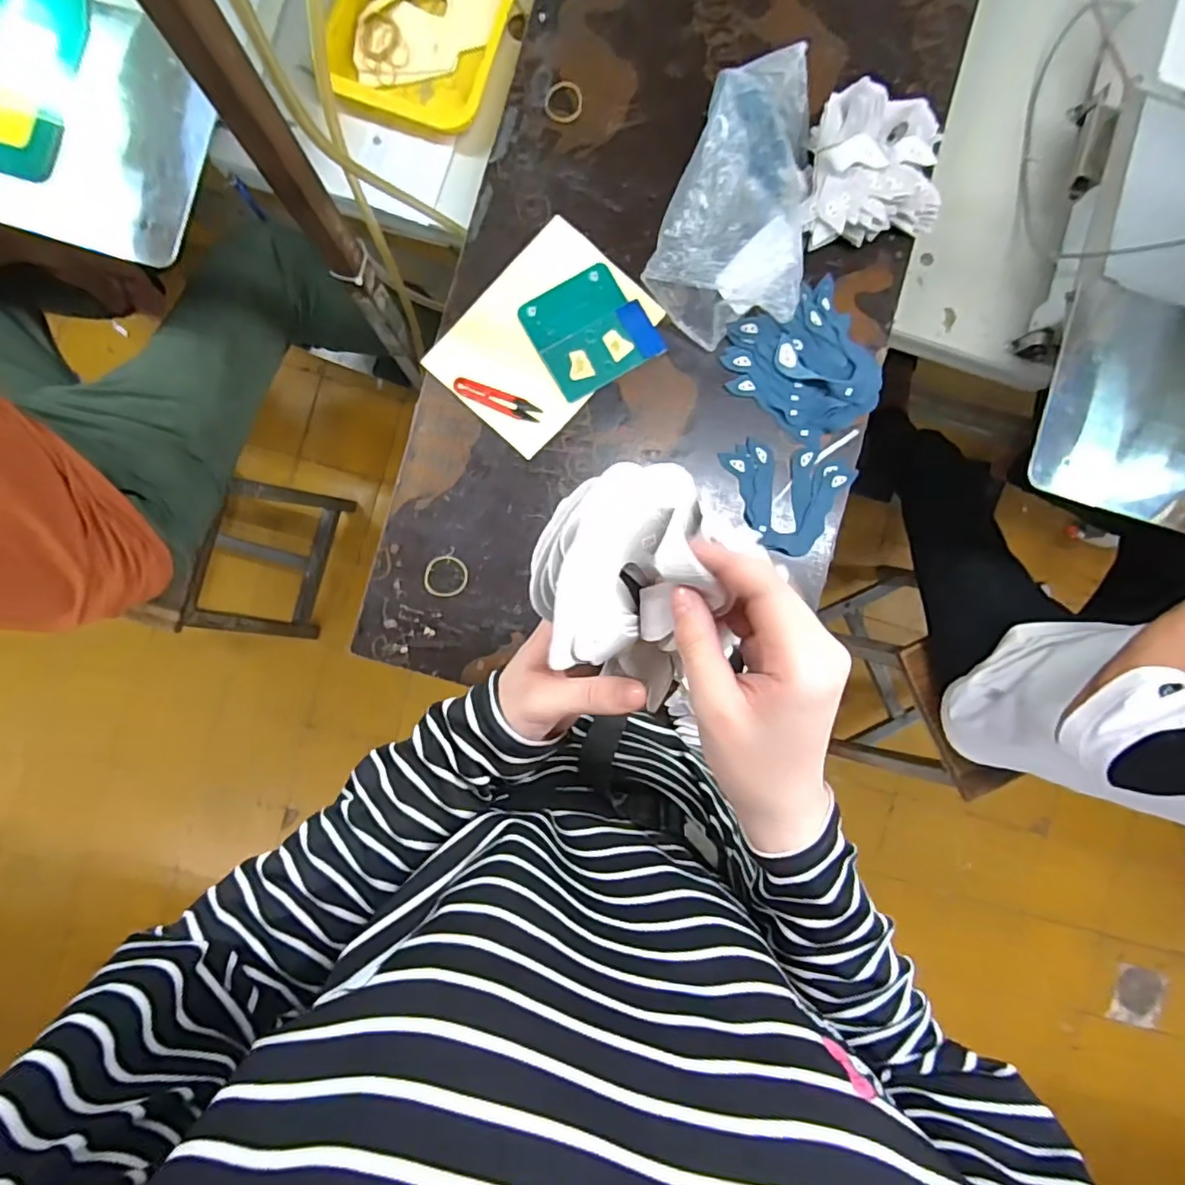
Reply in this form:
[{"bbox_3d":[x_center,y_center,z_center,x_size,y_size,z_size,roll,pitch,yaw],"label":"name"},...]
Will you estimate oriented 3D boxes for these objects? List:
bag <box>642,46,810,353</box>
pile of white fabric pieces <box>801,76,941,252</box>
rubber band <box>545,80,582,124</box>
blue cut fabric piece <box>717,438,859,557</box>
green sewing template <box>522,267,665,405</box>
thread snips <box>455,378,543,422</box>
[{"bbox_3d":[0.175,-0.429,0.649,0.154,0.096,0.290,21,88,-3],"label":"bag"},{"bbox_3d":[0.311,-0.470,0.652,0.160,0.071,0.136,-12,90,-3],"label":"pile of white fabric pieces"},{"bbox_3d":[-0.032,-0.555,0.679,0.042,0.005,0.051,4,89,-3],"label":"rubber band"},{"bbox_3d":[0.214,-0.115,0.694,0.140,0.010,0.121,25,88,-3],"label":"blue cut fabric piece"},{"bbox_3d":[-0.003,-0.299,0.682,0.125,0.004,0.121,-31,91,-3],"label":"green sewing template"},{"bbox_3d":[-0.107,-0.216,0.676,0.099,0.004,0.022,19,88,-3],"label":"thread snips"}]

